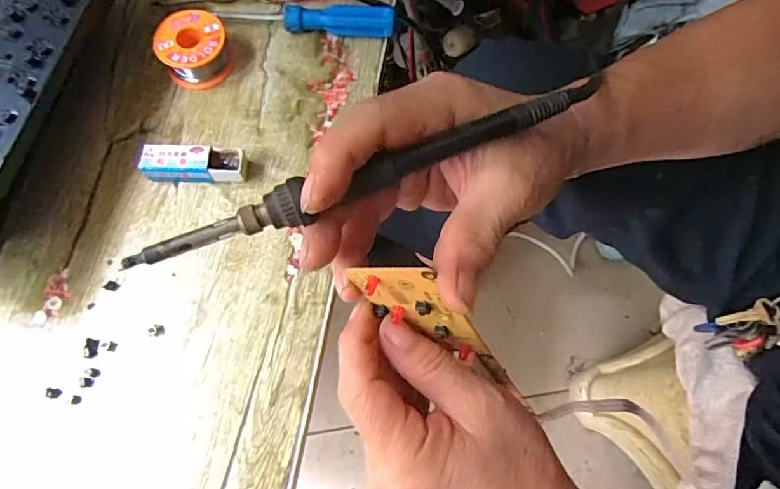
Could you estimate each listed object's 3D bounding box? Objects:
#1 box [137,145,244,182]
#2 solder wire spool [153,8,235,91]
[{"bbox_3d":[-0.142,-0.059,0.370,0.073,0.018,0.022,2,70,-2],"label":"box"},{"bbox_3d":[-0.154,-0.153,0.399,0.053,0.028,0.054,1,70,-2],"label":"solder wire spool"}]

